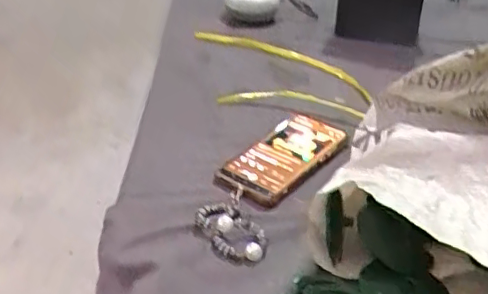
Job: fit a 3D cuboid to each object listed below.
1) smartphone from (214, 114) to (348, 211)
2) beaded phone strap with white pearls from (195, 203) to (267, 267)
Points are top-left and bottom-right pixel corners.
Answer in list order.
[{"bbox_3d":[0.044,0.013,0.614,0.082,0.018,0.162,23,41,28],"label":"smartphone"},{"bbox_3d":[-0.013,0.077,0.513,0.041,0.021,0.083,-22,40,-31],"label":"beaded phone strap with white pearls"}]

